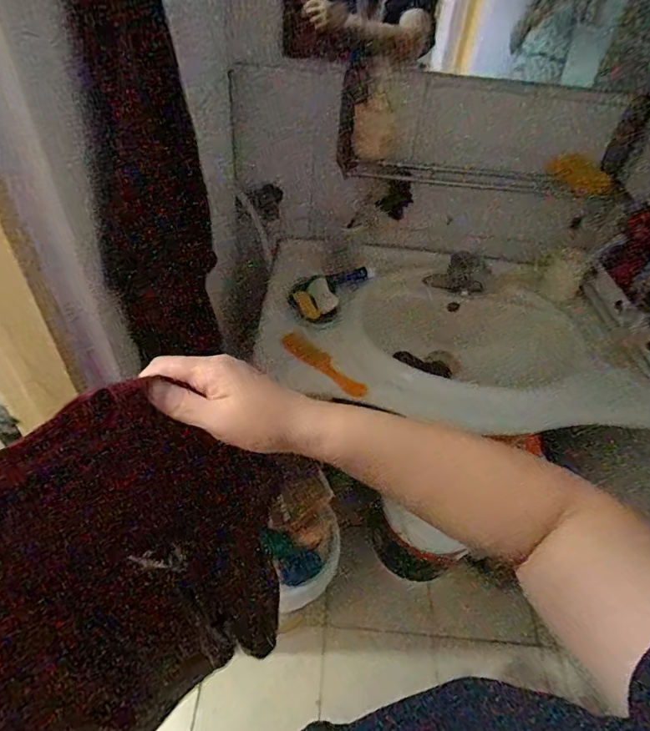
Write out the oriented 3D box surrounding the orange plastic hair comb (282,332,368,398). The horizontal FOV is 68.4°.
[{"bbox_3d":[-0.003,-0.004,0.870,0.185,0.012,0.037,34,86,19],"label":"orange plastic hair comb"}]

